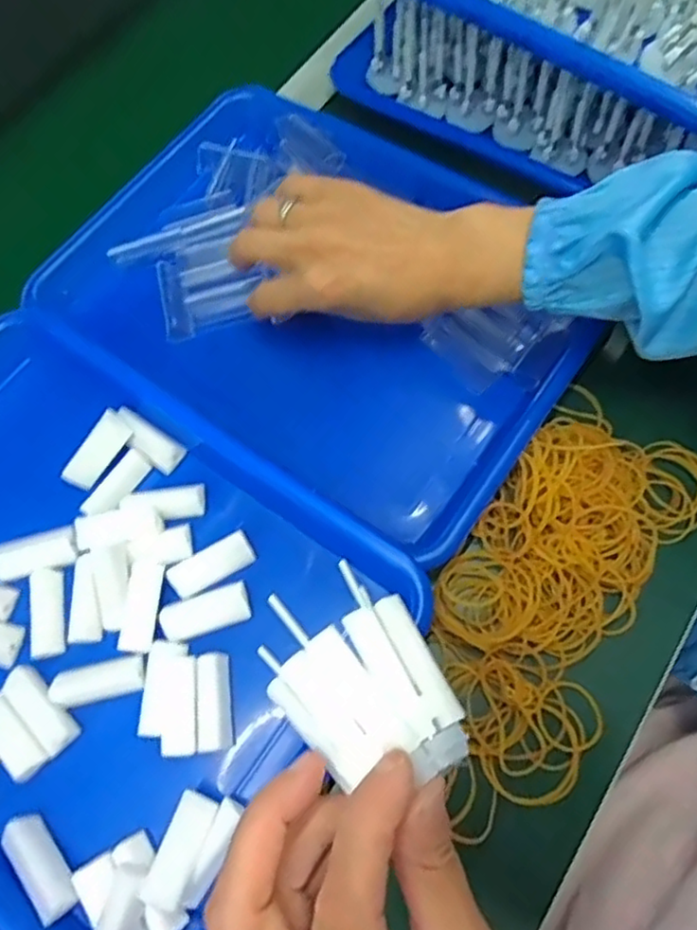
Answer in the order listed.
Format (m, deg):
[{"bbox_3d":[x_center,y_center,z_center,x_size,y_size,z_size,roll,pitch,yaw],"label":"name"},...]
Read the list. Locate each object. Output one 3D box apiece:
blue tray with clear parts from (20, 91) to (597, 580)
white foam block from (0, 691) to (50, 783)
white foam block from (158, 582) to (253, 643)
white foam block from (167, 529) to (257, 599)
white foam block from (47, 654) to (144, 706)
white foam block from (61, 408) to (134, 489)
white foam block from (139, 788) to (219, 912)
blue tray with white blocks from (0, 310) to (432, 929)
[{"bbox_3d":[-0.021,-0.111,0.428,0.336,0.059,0.242,31,73,17],"label":"blue tray with clear parts"},{"bbox_3d":[-0.174,0.139,0.332,0.017,0.017,0.047,-43,70,-13],"label":"white foam block"},{"bbox_3d":[-0.077,0.081,0.350,0.047,0.009,0.022,-21,67,-3],"label":"white foam block"},{"bbox_3d":[-0.076,0.055,0.357,0.046,0.010,0.019,-30,68,-7],"label":"white foam block"},{"bbox_3d":[-0.132,0.115,0.342,0.049,0.010,0.018,-13,66,0],"label":"white foam block"},{"bbox_3d":[-0.149,-0.008,0.385,0.019,0.010,0.048,34,87,15],"label":"white foam block"},{"bbox_3d":[-0.078,0.177,0.298,0.018,0.009,0.046,28,54,-8],"label":"white foam block"},{"bbox_3d":[-0.153,0.076,0.358,0.330,0.040,0.244,32,73,17],"label":"blue tray with white blocks"}]

